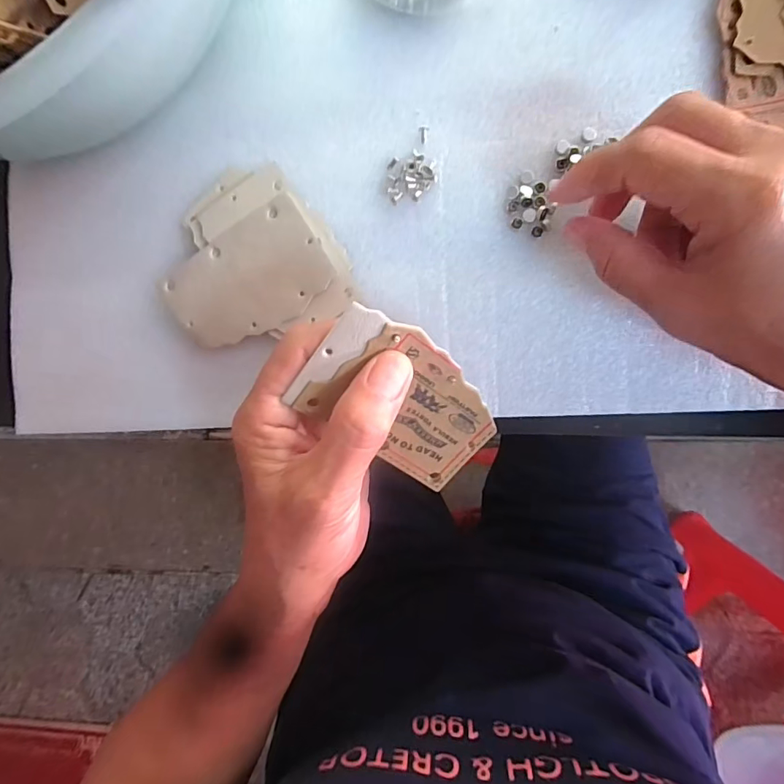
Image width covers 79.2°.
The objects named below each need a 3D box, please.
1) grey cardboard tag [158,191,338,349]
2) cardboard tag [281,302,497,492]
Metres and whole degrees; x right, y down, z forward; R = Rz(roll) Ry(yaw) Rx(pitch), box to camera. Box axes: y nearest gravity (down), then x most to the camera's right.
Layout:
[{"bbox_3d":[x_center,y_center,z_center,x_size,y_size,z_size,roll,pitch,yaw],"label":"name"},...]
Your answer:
[{"bbox_3d":[-0.075,-0.057,0.249,0.083,0.008,0.055,-34,88,5],"label":"grey cardboard tag"},{"bbox_3d":[0.005,0.004,0.198,0.084,0.004,0.053,34,110,-20],"label":"cardboard tag"}]

